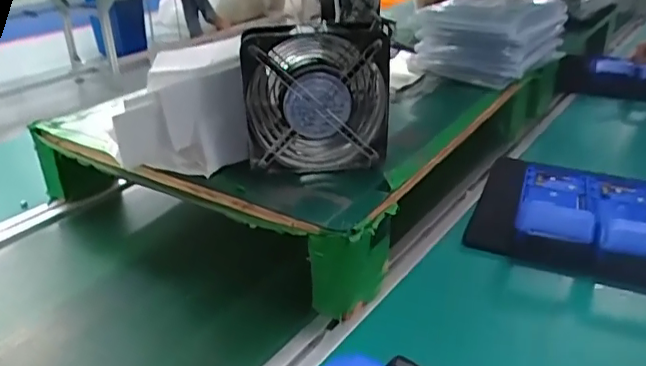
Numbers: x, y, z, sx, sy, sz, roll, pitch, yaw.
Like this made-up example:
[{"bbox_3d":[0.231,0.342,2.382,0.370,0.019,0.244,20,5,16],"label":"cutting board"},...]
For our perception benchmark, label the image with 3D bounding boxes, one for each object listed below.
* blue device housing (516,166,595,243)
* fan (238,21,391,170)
[{"bbox_3d":[0.290,0.014,0.694,0.083,0.035,0.217,12,21,17],"label":"blue device housing"},{"bbox_3d":[-0.005,-0.086,0.574,0.144,0.145,0.054,-1,27,2],"label":"fan"}]

